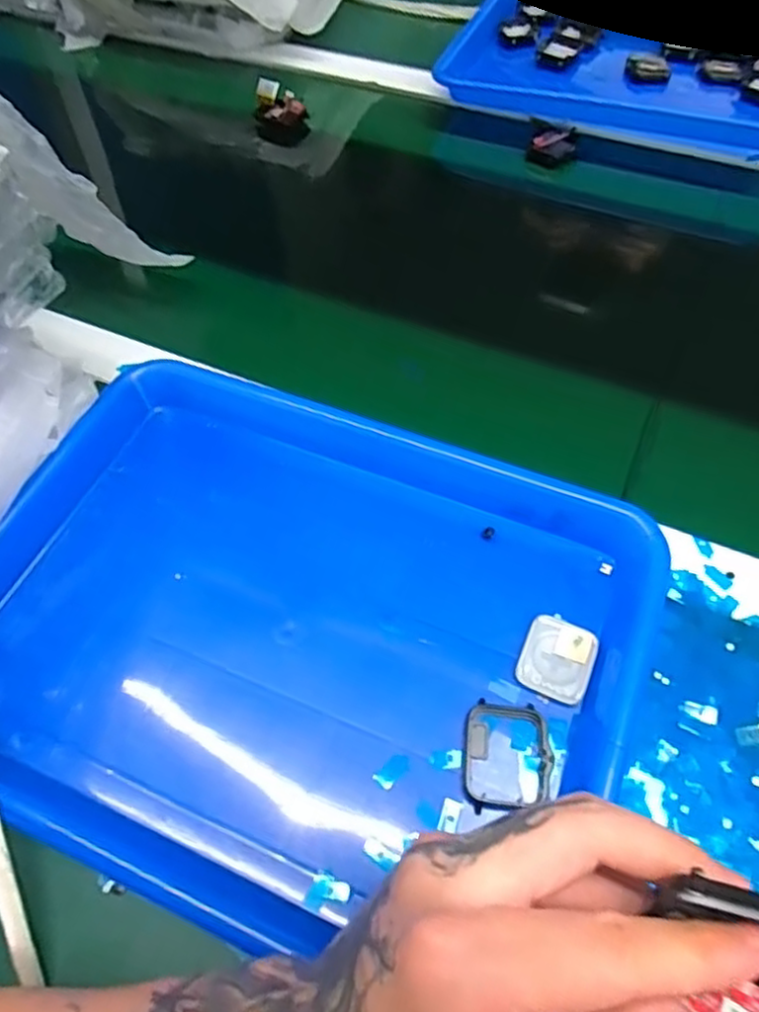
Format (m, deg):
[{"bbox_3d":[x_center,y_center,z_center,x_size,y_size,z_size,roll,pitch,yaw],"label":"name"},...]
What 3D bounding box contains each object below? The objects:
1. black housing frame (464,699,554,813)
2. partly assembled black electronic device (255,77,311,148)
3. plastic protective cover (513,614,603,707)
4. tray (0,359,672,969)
[{"bbox_3d":[0.059,0.114,0.300,0.039,0.004,0.047,5,58,6],"label":"black housing frame"},{"bbox_3d":[-0.091,-0.368,0.620,0.053,0.042,0.031,26,62,18],"label":"partly assembled black electronic device"},{"bbox_3d":[0.087,0.075,0.323,0.034,0.004,0.039,21,61,15],"label":"plastic protective cover"},{"bbox_3d":[-0.042,0.054,0.330,0.319,0.038,0.258,19,62,14],"label":"tray"}]

